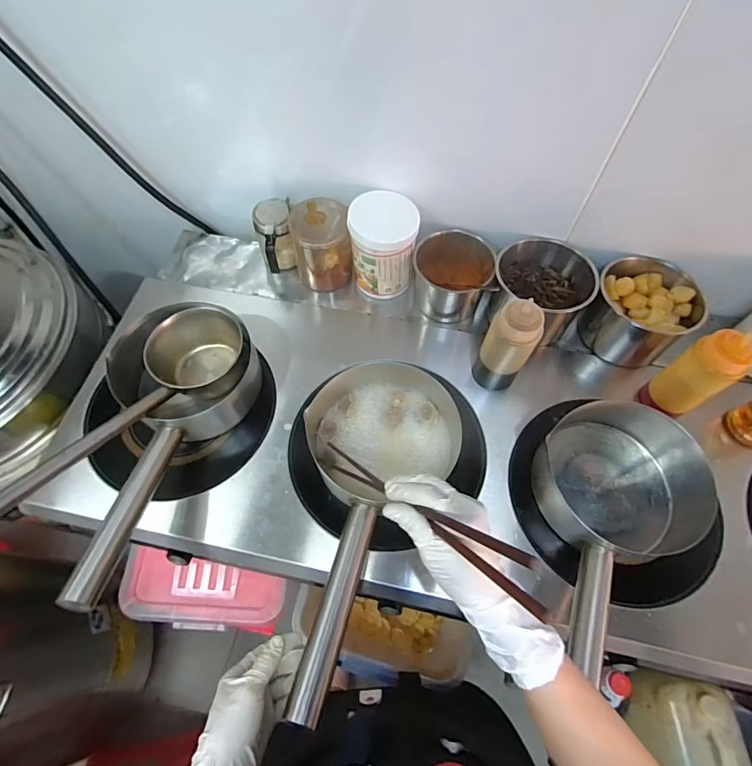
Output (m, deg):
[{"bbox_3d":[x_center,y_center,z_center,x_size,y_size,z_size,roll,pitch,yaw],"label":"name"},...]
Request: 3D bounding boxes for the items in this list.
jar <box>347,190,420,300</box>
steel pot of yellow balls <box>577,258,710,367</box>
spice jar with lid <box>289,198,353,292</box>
[{"bbox_3d":[0.012,-0.231,0.756,0.107,0.163,0.097,-11,64,-6],"label":"jar"},{"bbox_3d":[0.443,-0.121,0.735,0.143,0.132,0.152,0,64,0],"label":"steel pot of yellow balls"},{"bbox_3d":[-0.097,-0.246,0.787,0.097,0.154,0.102,0,64,0],"label":"spice jar with lid"}]

